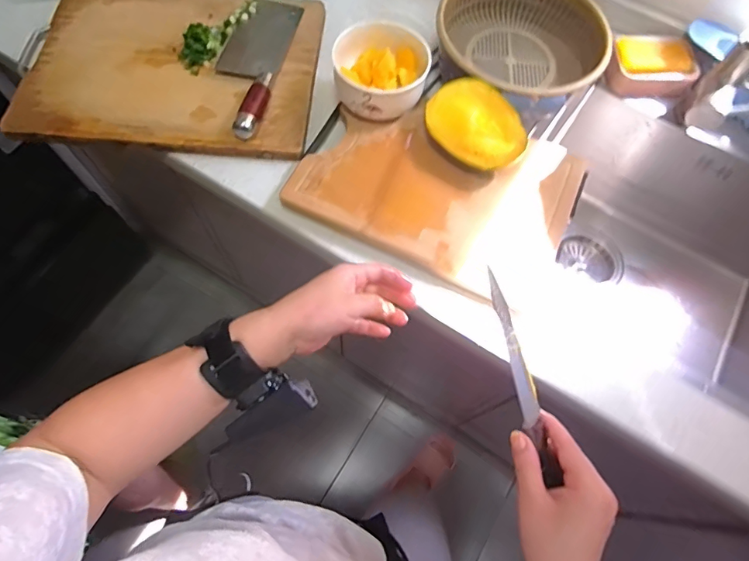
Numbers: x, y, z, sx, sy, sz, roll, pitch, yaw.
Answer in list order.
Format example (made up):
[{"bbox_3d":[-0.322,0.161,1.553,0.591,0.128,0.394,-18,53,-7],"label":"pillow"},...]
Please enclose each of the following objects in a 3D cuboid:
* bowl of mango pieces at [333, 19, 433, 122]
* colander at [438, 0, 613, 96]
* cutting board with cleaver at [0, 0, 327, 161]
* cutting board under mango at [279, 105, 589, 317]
[{"bbox_3d":[0.010,-0.270,0.615,0.123,0.081,0.112,1,67,-2],"label":"bowl of mango pieces"},{"bbox_3d":[0.198,-0.328,0.648,0.234,0.073,0.220,33,70,11],"label":"colander"},{"bbox_3d":[-0.286,-0.322,0.668,0.404,0.040,0.312,3,67,-1],"label":"cutting board with cleaver"},{"bbox_3d":[0.084,-0.122,0.601,0.331,0.033,0.239,25,68,8],"label":"cutting board under mango"}]

